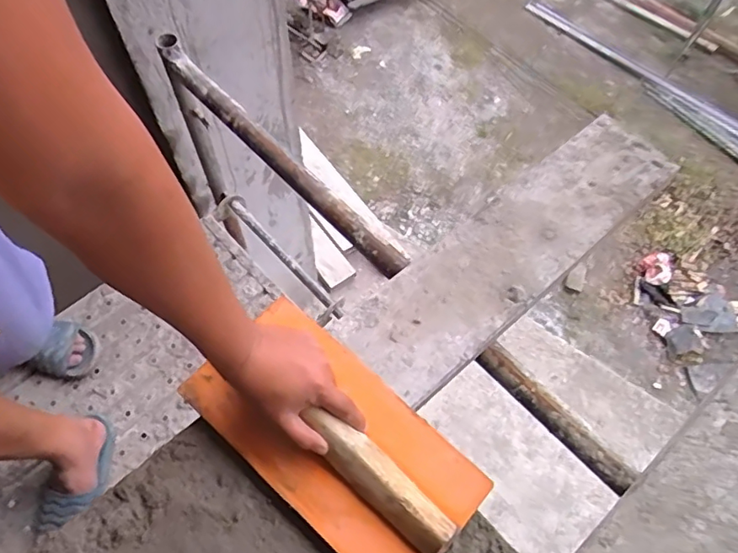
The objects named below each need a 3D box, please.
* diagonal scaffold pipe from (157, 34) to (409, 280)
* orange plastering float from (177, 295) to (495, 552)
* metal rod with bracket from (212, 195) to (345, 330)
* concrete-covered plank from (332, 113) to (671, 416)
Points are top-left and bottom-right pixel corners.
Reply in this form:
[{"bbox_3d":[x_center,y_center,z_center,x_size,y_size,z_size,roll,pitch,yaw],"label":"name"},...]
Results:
[{"bbox_3d":[-0.163,-0.210,0.903,0.045,0.049,0.611,-40,70,-20],"label":"diagonal scaffold pipe"},{"bbox_3d":[-0.041,0.166,0.577,0.321,0.049,0.164,39,67,17],"label":"orange plastering float"},{"bbox_3d":[-0.215,-0.048,1.259,0.422,0.056,0.077,42,68,18],"label":"metal rod with bracket"},{"bbox_3d":[0.218,-0.053,0.774,0.582,0.028,0.154,-37,69,-20],"label":"concrete-covered plank"}]

